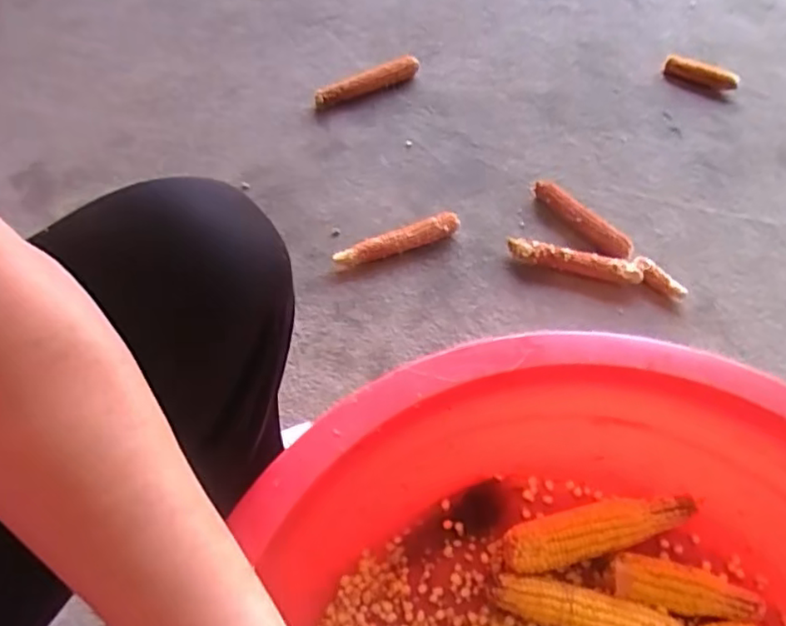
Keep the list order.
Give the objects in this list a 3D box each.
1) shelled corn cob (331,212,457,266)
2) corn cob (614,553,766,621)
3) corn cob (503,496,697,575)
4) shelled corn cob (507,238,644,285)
[{"bbox_3d":[0.007,-0.097,0.853,0.175,0.027,0.032,-16,62,-11],"label":"shelled corn cob"},{"bbox_3d":[0.286,0.272,0.618,0.144,0.046,0.044,12,60,5],"label":"corn cob"},{"bbox_3d":[0.206,0.218,0.640,0.198,0.042,0.050,-13,61,-9],"label":"corn cob"},{"bbox_3d":[0.243,-0.069,0.850,0.174,0.028,0.034,15,61,7],"label":"shelled corn cob"}]

